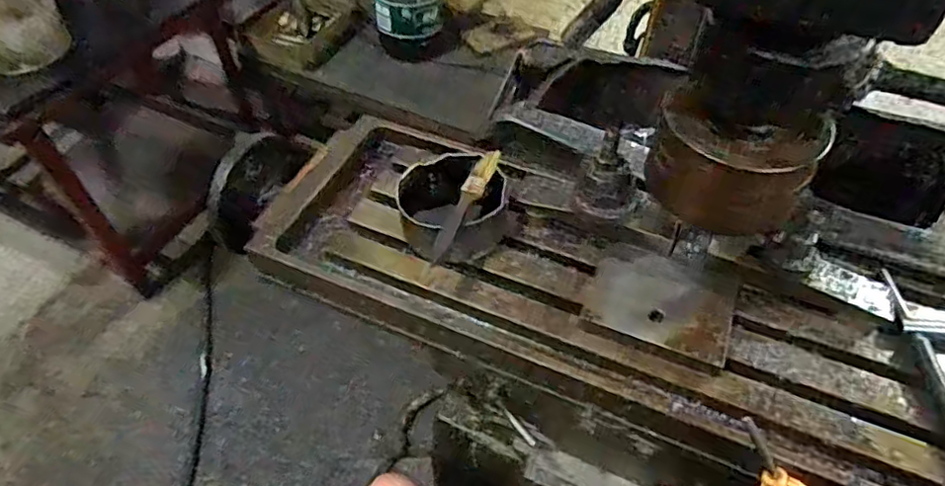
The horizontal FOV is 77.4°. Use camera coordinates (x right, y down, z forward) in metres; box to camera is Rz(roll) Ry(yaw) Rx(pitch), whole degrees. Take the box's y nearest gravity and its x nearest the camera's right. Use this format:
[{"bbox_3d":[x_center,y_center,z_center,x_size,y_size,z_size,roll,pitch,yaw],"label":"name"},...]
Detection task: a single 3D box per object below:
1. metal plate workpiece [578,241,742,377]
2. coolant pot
[{"bbox_3d":[0.176,0.056,0.551,0.128,0.018,0.103,20,54,14],"label":"metal plate workpiece"},{"bbox_3d":[-0.022,-0.035,0.603,0.109,0.071,0.106,0,52,-1],"label":"coolant pot"}]

